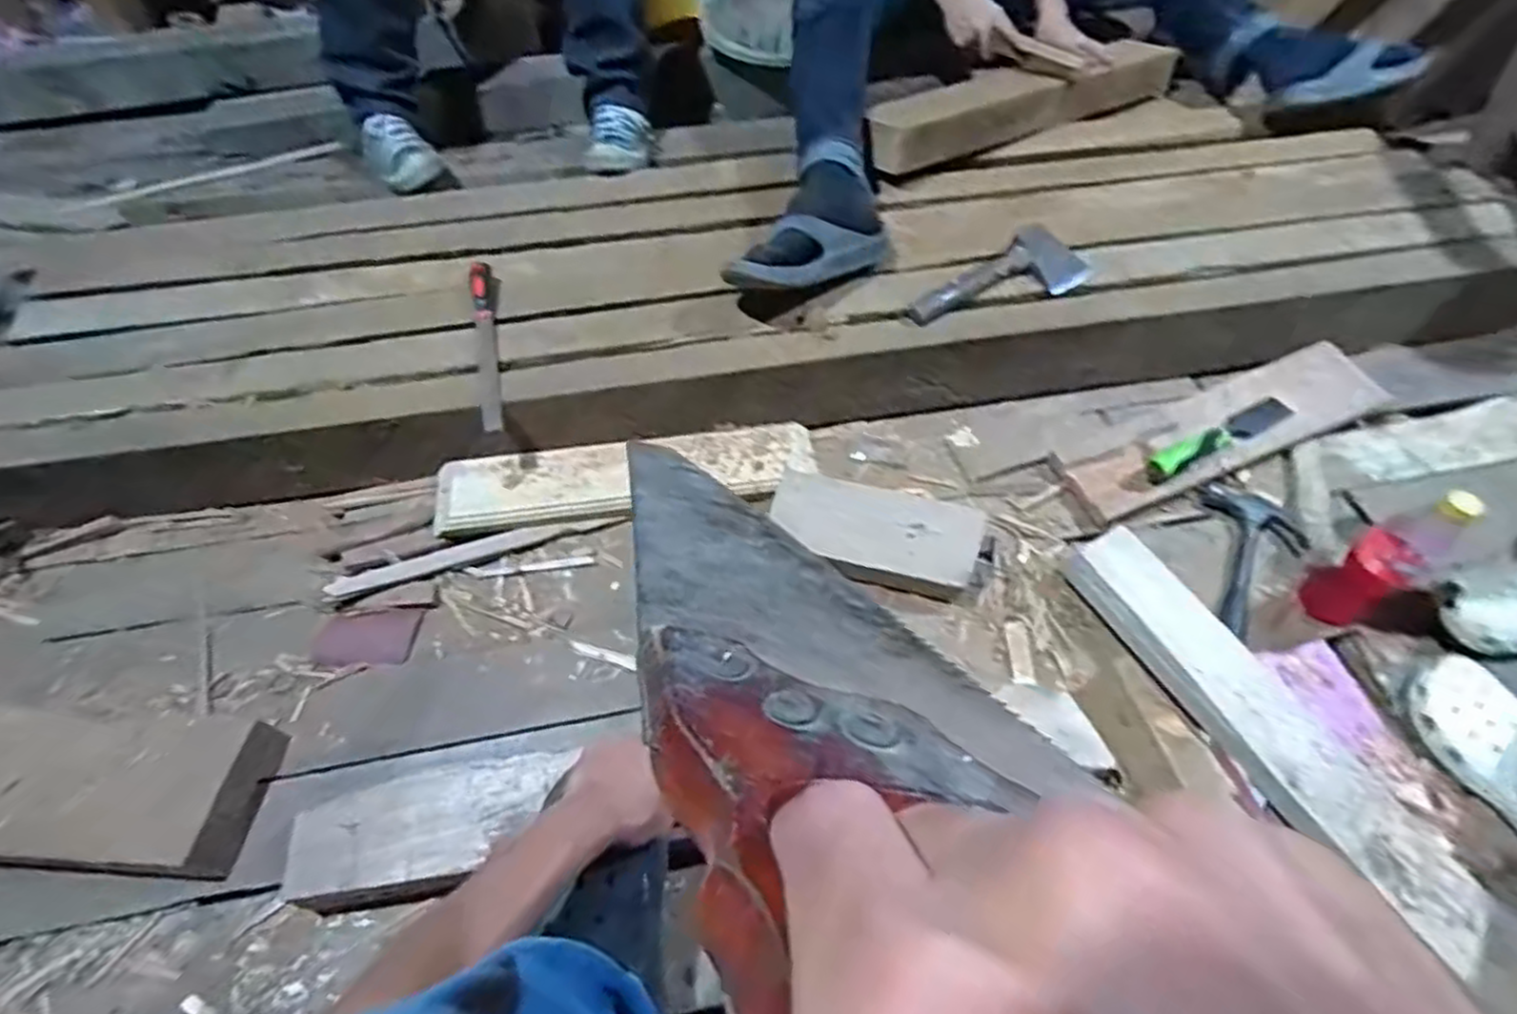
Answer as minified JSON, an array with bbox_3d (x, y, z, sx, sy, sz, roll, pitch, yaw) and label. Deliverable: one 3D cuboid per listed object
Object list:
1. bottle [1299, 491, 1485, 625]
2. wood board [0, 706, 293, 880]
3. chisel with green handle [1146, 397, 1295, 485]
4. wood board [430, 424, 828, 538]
[{"bbox_3d":[0.661,0.059,0.772,0.052,0.200,0.058,-31,62,-20],"label":"bottle"},{"bbox_3d":[-0.647,0.267,0.698,0.318,0.044,0.139,4,56,1],"label":"wood board"},{"bbox_3d":[0.599,-0.094,0.937,0.249,0.029,0.040,-23,59,-16],"label":"chisel with green handle"},{"bbox_3d":[-0.167,-0.039,0.942,0.485,0.040,0.102,-7,56,-6],"label":"wood board"}]

